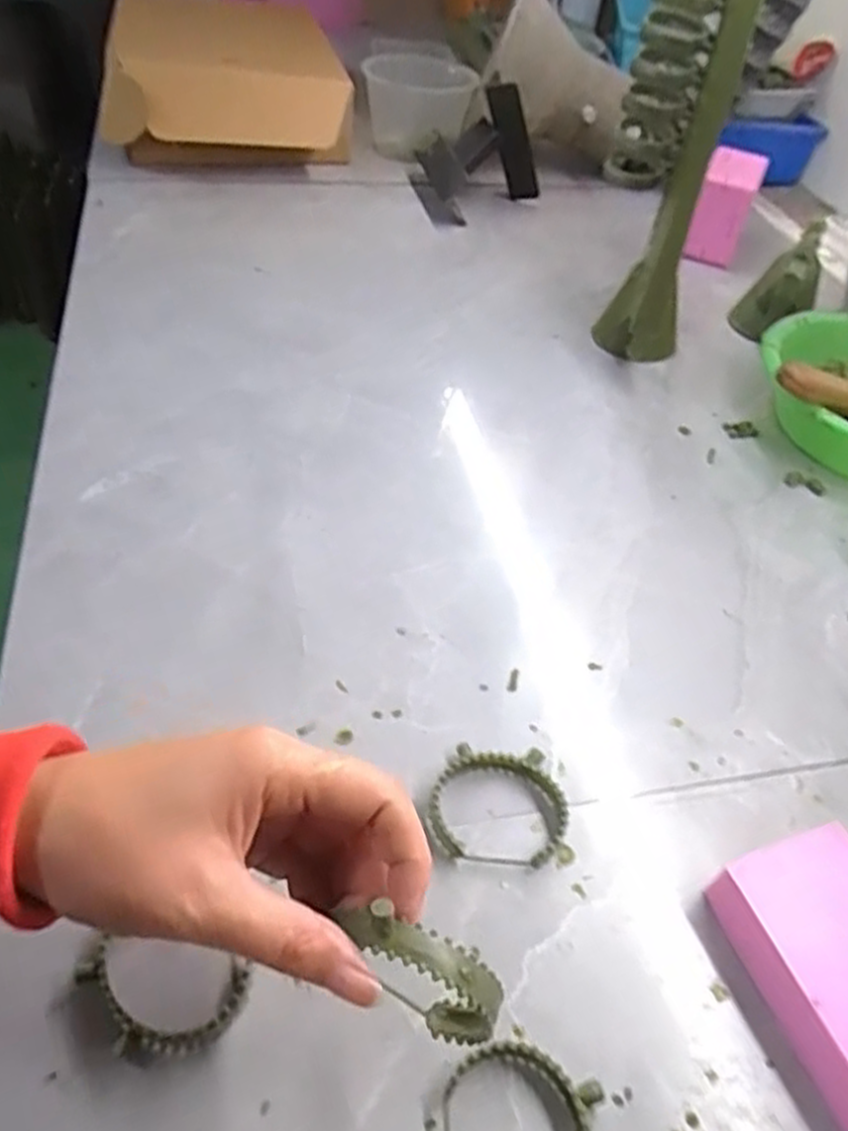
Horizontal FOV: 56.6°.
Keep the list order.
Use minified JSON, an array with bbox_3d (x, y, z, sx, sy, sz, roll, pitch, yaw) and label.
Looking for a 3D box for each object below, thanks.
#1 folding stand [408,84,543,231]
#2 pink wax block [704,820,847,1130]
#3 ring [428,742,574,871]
[{"bbox_3d":[0.055,-0.447,0.860,0.145,0.122,0.110,11,46,4],"label":"folding stand"},{"bbox_3d":[0.179,0.177,0.343,0.078,0.032,0.104,-12,49,-18],"label":"pink wax block"},{"bbox_3d":[0.037,0.119,0.394,0.068,0.014,0.060,3,46,-5],"label":"ring"}]

